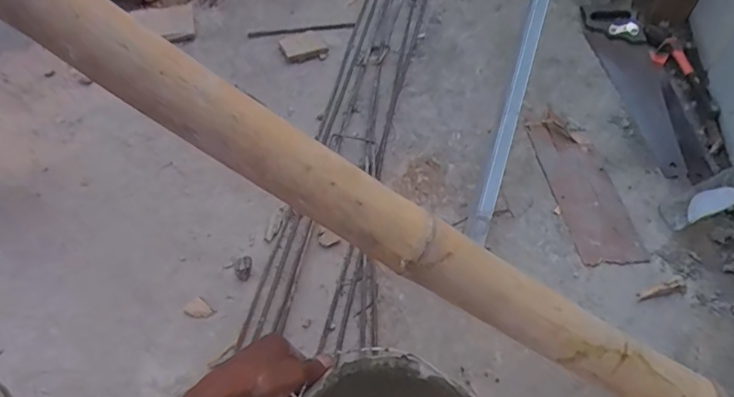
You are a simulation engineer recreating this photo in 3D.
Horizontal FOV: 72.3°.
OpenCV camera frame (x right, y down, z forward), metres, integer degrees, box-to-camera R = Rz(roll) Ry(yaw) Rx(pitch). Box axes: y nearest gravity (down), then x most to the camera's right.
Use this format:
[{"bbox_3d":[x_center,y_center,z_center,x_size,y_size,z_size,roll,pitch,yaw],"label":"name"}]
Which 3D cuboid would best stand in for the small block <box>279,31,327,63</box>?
[{"bbox_3d":[-0.154,-0.360,1.195,0.102,0.021,0.083,-21,55,-18],"label":"small block"}]

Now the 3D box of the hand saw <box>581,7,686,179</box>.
[{"bbox_3d":[0.635,-0.284,1.167,0.123,0.046,0.552,-4,52,-5],"label":"hand saw"}]

